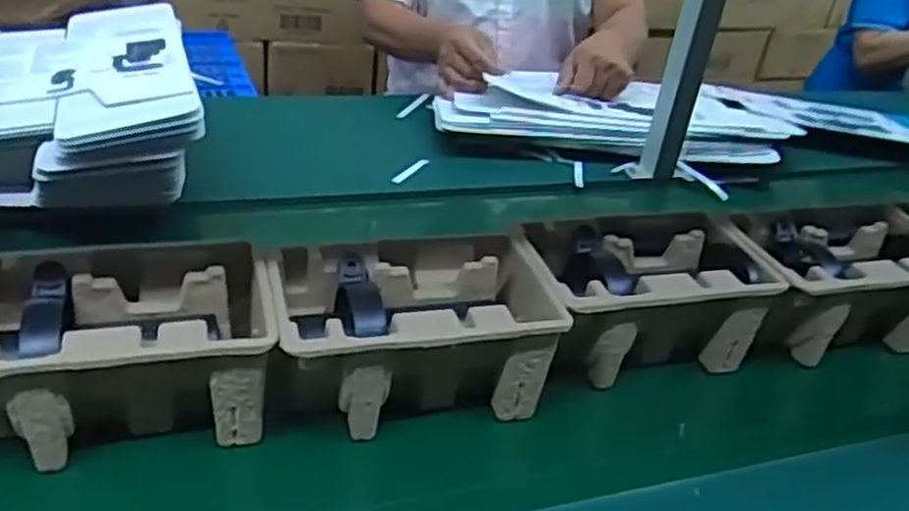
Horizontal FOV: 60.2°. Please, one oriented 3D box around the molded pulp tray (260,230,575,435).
[{"bbox_3d":[-0.037,0.068,0.655,0.232,0.108,0.144,-3,28,-18],"label":"molded pulp tray"}]

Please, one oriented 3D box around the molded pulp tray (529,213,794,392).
[{"bbox_3d":[0.171,0.043,0.744,0.218,0.113,0.146,-5,29,-22],"label":"molded pulp tray"}]

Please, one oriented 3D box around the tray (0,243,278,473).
[{"bbox_3d":[-0.254,0.076,0.591,0.222,0.108,0.138,-3,28,-19],"label":"tray"}]

